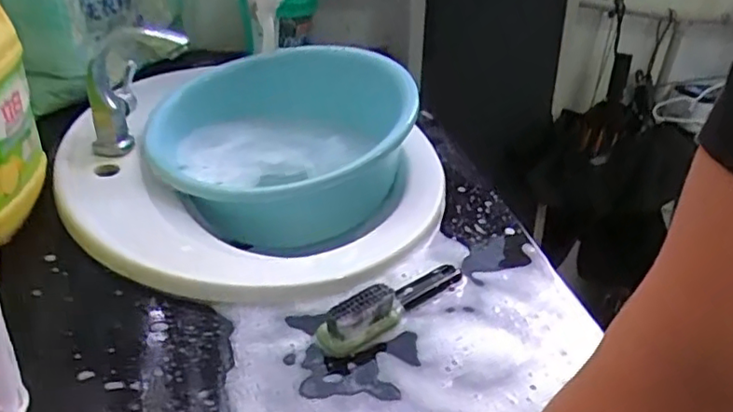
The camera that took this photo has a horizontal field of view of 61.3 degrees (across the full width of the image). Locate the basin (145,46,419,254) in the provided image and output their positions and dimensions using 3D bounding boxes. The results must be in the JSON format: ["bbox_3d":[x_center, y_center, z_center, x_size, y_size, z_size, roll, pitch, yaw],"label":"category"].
[{"bbox_3d":[-0.099,-0.074,0.778,0.293,0.165,0.307,5,31,-3],"label":"basin"}]

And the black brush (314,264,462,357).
[{"bbox_3d":[0.026,0.080,0.567,0.040,0.034,0.168,30,38,33],"label":"black brush"}]

